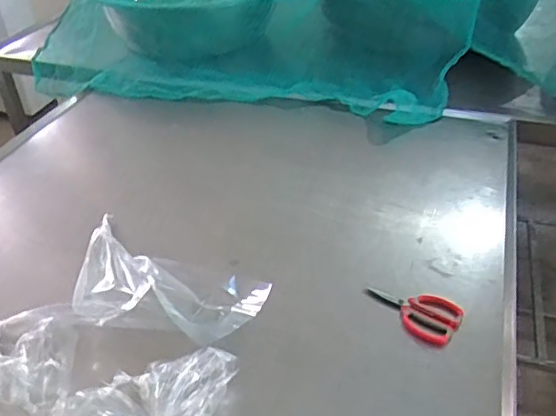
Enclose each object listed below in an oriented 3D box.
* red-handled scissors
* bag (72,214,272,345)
[{"bbox_3d":[0.200,0.151,0.870,0.148,0.015,0.083,25,44,31],"label":"red-handled scissors"},{"bbox_3d":[-0.199,0.123,0.889,0.364,0.033,0.181,16,40,22],"label":"bag"}]

